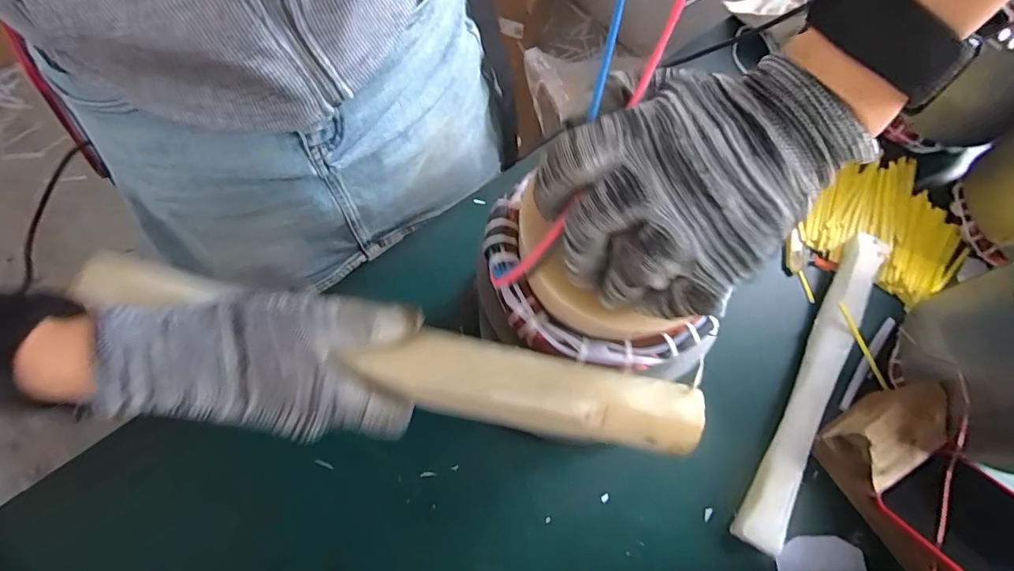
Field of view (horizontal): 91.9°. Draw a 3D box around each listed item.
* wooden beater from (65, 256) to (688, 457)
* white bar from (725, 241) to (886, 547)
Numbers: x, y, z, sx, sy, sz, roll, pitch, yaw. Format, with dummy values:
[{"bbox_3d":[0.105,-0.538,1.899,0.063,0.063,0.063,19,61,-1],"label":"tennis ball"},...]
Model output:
[{"bbox_3d":[-0.059,0.036,0.257,0.321,0.034,0.041,14,68,2],"label":"wooden beater"},{"bbox_3d":[0.266,0.080,0.425,0.030,0.032,0.299,31,70,9],"label":"white bar"}]

